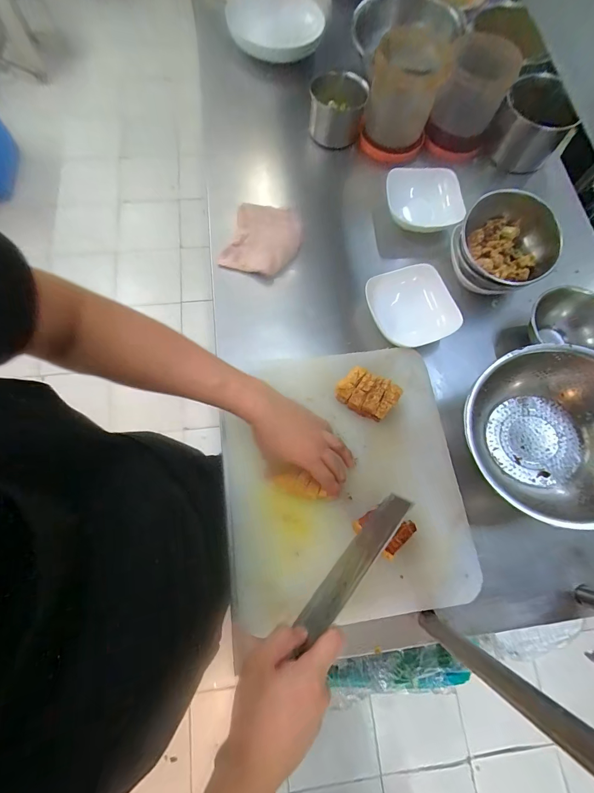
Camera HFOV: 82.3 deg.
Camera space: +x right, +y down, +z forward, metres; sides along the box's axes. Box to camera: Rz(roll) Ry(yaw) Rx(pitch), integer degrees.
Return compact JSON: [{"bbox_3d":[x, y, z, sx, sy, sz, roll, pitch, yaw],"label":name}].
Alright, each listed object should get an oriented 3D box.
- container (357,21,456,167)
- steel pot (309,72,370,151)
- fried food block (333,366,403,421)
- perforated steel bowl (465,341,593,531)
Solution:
[{"bbox_3d":[0.221,-0.621,0.707,0.136,0.184,0.135,17,73,3],"label":"container"},{"bbox_3d":[0.086,-0.607,0.726,0.113,0.097,0.112,1,72,-2],"label":"steel pot"},{"bbox_3d":[0.108,-0.003,0.531,0.087,0.047,0.054,27,73,6],"label":"fried food block"},{"bbox_3d":[0.380,0.051,0.494,0.205,0.109,0.237,-12,73,-6],"label":"perforated steel bowl"}]

